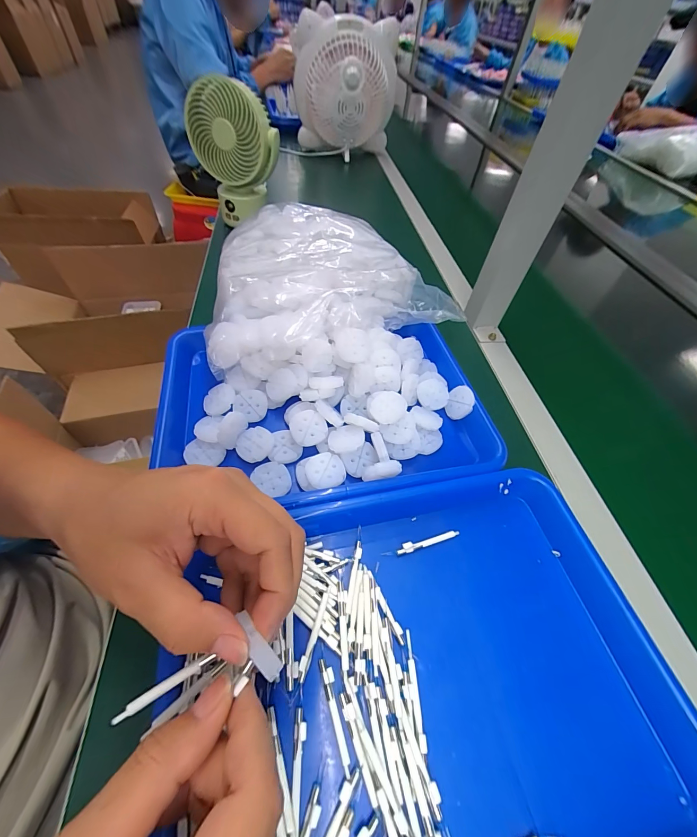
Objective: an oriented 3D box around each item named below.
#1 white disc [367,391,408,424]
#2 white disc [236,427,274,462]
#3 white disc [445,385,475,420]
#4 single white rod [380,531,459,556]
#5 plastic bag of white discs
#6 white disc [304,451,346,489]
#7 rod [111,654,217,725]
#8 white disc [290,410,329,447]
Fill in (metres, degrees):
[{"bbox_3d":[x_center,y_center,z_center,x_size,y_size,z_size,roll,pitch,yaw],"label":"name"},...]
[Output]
[{"bbox_3d":[0.038,-0.012,0.337,0.043,0.009,0.036,16,69,27],"label":"white disc"},{"bbox_3d":[-0.092,0.025,0.323,0.033,0.011,0.035,3,54,-4],"label":"white disc"},{"bbox_3d":[0.125,-0.018,0.368,0.008,0.032,0.036,23,60,-40],"label":"white disc"},{"bbox_3d":[0.063,0.108,0.284,0.071,0.005,0.008,-11,56,-14],"label":"single white rod"},{"bbox_3d":[-0.044,-0.209,0.430,0.269,0.082,0.304,-8,55,-12],"label":"plastic bag of white discs"},{"bbox_3d":[-0.021,0.049,0.305,0.035,0.007,0.037,3,54,-4],"label":"white disc"},{"bbox_3d":[-0.089,0.130,0.157,0.041,0.004,0.005,-20,58,-28],"label":"rod"},{"bbox_3d":[-0.040,0.009,0.325,0.036,0.007,0.036,1,77,-6],"label":"white disc"}]

